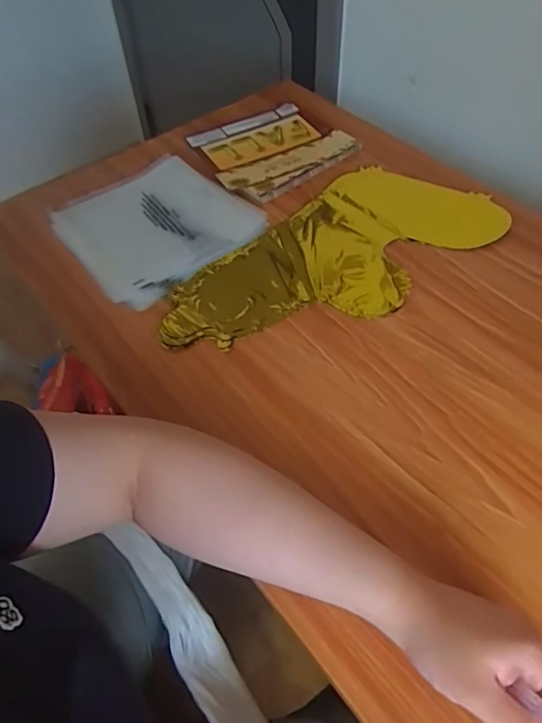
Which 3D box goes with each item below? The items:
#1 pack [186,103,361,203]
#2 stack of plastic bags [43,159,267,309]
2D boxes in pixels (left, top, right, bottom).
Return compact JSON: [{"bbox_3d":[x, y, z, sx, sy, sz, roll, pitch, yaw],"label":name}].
[{"bbox_3d":[-0.003,-0.312,0.790,0.196,0.023,0.180,-32,57,-19],"label":"pack"},{"bbox_3d":[-0.153,-0.177,0.698,0.213,0.021,0.222,-38,59,-22],"label":"stack of plastic bags"}]

